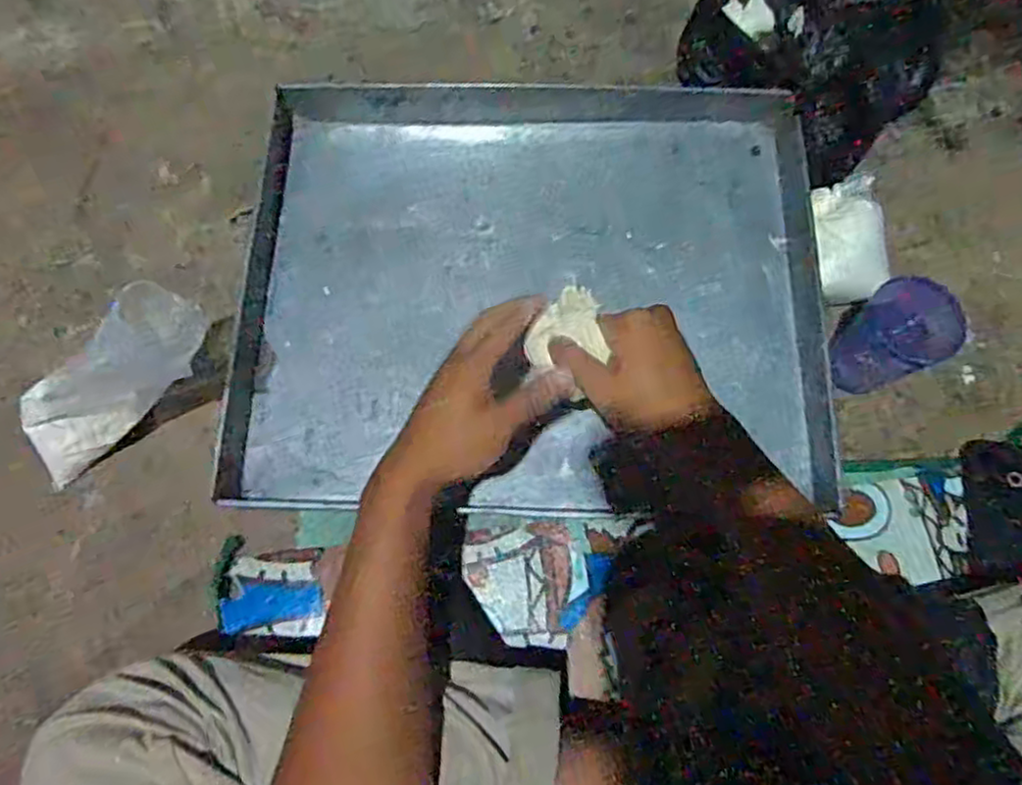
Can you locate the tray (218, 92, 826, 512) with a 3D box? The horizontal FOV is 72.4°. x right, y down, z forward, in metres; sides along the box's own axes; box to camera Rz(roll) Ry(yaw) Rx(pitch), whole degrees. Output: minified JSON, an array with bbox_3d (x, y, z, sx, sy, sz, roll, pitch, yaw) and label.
[{"bbox_3d":[0.019,-0.120,0.671,0.539,0.049,0.458,1,73,0],"label":"tray"}]

